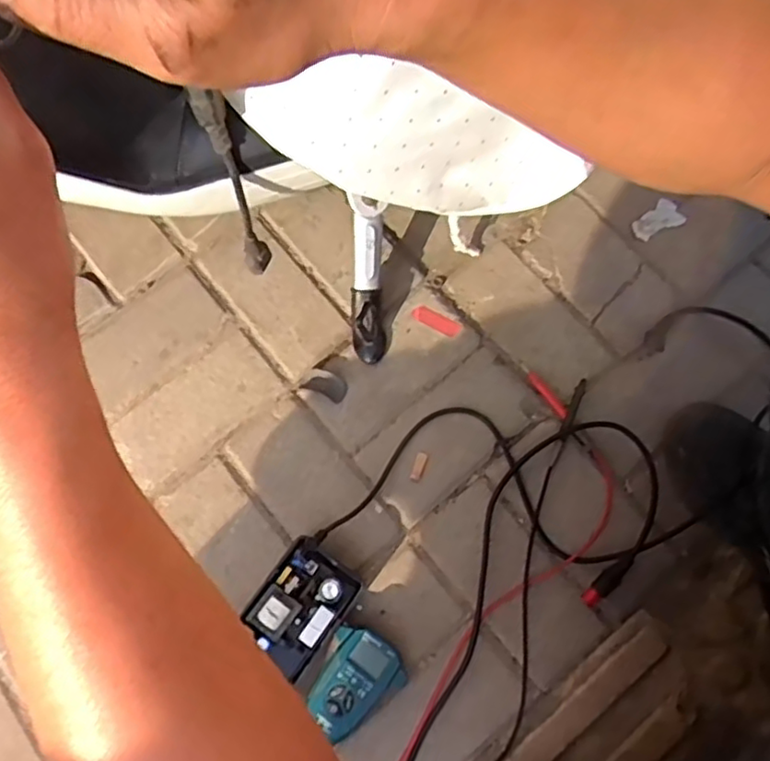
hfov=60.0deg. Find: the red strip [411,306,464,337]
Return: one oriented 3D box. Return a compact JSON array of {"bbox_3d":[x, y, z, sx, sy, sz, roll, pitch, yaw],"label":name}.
[{"bbox_3d":[0.058,-0.067,0.744,0.058,0.004,0.018,29,83,17],"label":"red strip"}]

